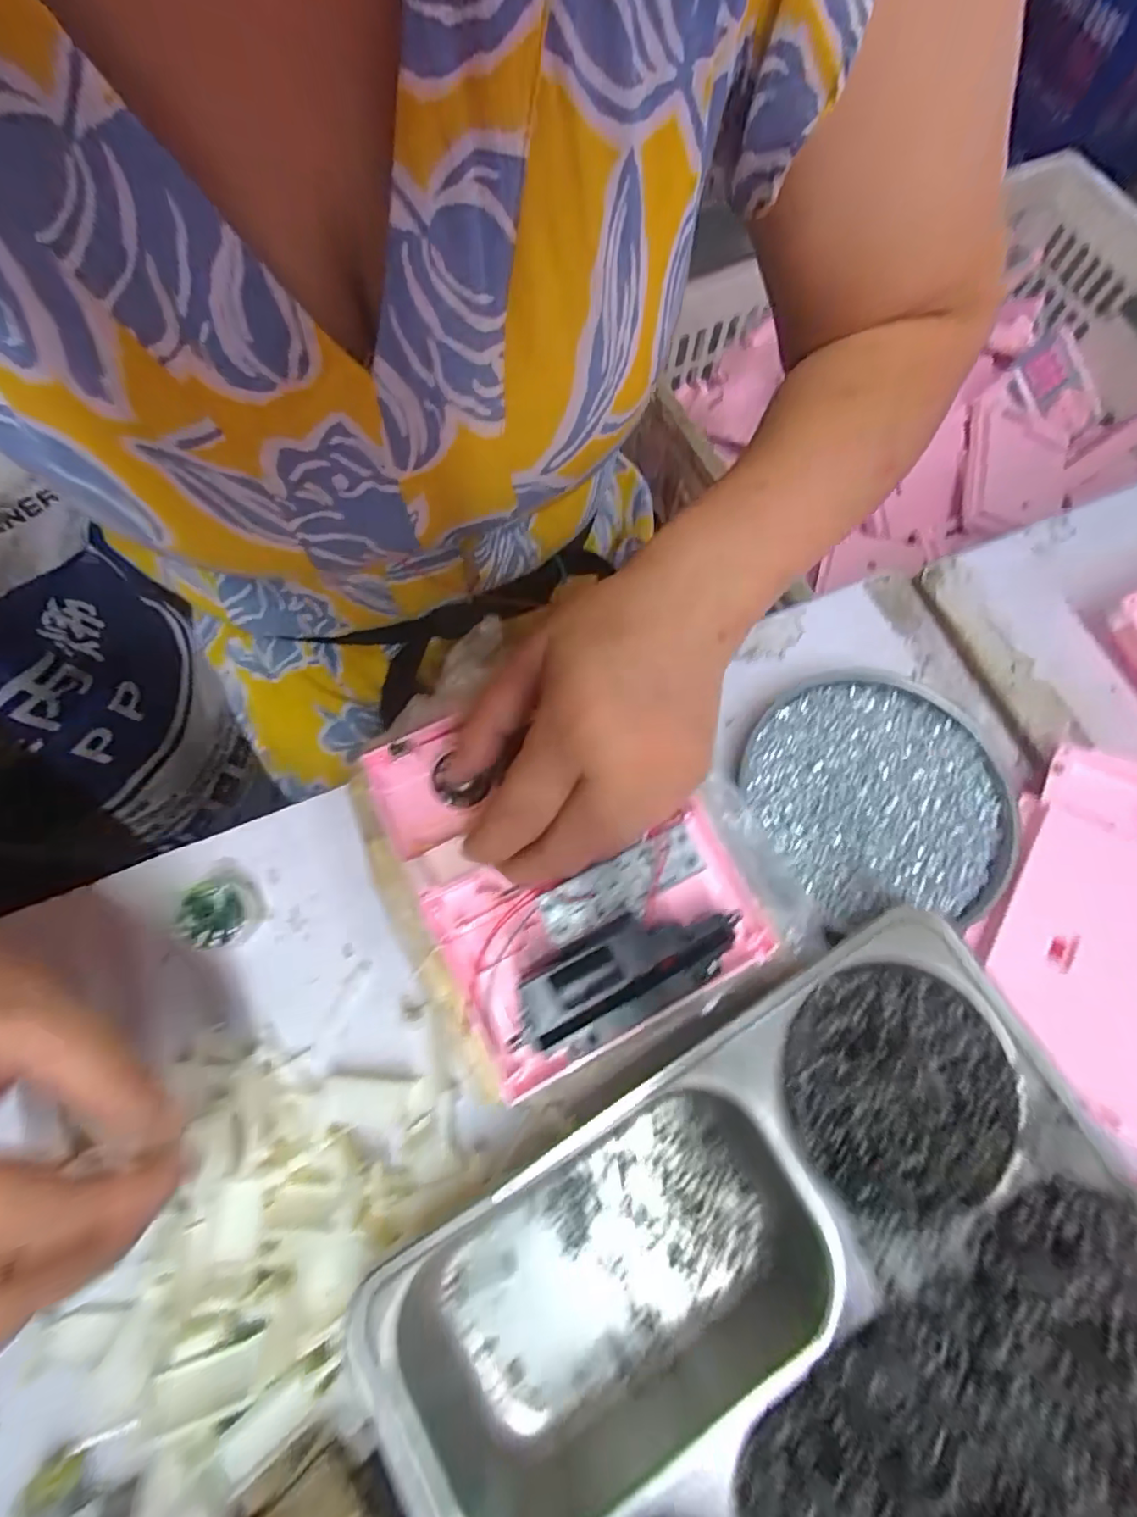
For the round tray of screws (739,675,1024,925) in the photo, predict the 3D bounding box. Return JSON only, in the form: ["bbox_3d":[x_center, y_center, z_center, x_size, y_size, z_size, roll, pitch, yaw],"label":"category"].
[{"bbox_3d":[0.155,0.017,0.292,0.129,0.016,0.126,0,73,-1],"label":"round tray of screws"}]

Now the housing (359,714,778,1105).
[{"bbox_3d":[-0.005,0.044,0.261,0.129,0.025,0.158,-27,71,-9],"label":"housing"}]

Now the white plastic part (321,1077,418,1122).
[{"bbox_3d":[-0.089,0.153,0.253,0.038,0.008,0.016,3,73,0],"label":"white plastic part"}]

